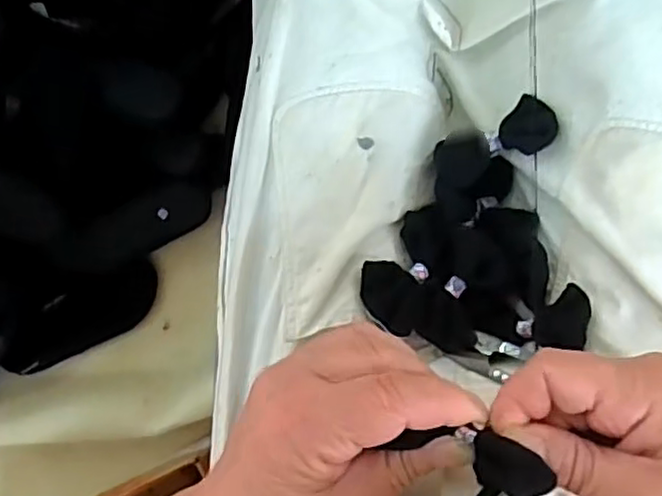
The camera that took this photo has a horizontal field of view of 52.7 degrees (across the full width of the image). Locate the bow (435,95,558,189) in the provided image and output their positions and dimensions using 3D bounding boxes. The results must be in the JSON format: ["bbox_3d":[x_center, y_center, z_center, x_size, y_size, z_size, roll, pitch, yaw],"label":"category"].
[{"bbox_3d":[0.098,-0.064,0.401,0.073,0.032,0.034,-26,88,10],"label":"bow"}]

